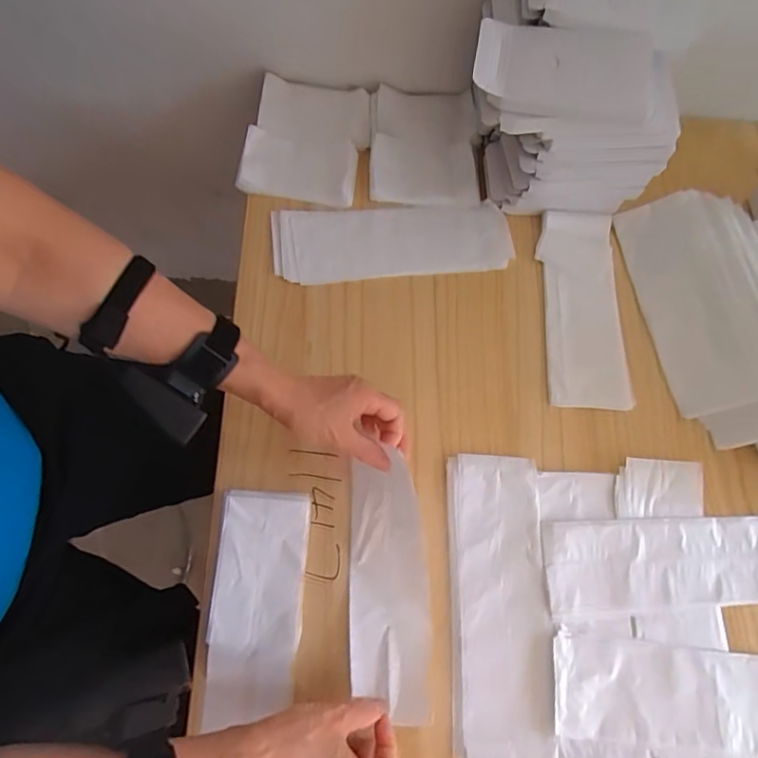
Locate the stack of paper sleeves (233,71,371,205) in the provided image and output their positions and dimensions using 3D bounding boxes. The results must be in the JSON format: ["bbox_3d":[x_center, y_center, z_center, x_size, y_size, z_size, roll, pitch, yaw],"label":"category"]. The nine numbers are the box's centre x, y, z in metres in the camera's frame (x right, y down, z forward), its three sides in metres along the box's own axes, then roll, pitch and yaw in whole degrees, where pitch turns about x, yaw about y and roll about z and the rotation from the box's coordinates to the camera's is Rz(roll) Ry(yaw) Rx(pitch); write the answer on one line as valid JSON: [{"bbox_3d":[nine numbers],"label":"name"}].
[{"bbox_3d":[-0.084,-0.287,0.627,0.134,0.024,0.157,7,70,1],"label":"stack of paper sleeves"}]

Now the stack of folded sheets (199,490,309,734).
[{"bbox_3d":[-0.110,0.229,0.460,0.079,0.020,0.253,2,70,-1],"label":"stack of folded sheets"}]

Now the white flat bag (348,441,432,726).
[{"bbox_3d":[0.007,0.178,0.465,0.071,0.048,0.207,-4,82,-3],"label":"white flat bag"}]

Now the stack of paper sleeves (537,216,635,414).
[{"bbox_3d":[0.223,-0.083,0.583,0.081,0.017,0.229,1,70,-1],"label":"stack of paper sleeves"}]

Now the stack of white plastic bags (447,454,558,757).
[{"bbox_3d":[0.109,0.201,0.479,0.088,0.007,0.257,2,70,-1],"label":"stack of white plastic bags"}]

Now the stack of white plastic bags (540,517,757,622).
[{"bbox_3d":[0.275,0.173,0.495,0.238,0.006,0.084,-2,70,-2],"label":"stack of white plastic bags"}]

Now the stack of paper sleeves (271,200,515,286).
[{"bbox_3d":[0.015,-0.155,0.596,0.261,0.018,0.089,-5,70,-3],"label":"stack of paper sleeves"}]

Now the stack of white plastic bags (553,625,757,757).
[{"bbox_3d":[0.273,0.280,0.462,0.239,0.010,0.083,8,70,1],"label":"stack of white plastic bags"}]

